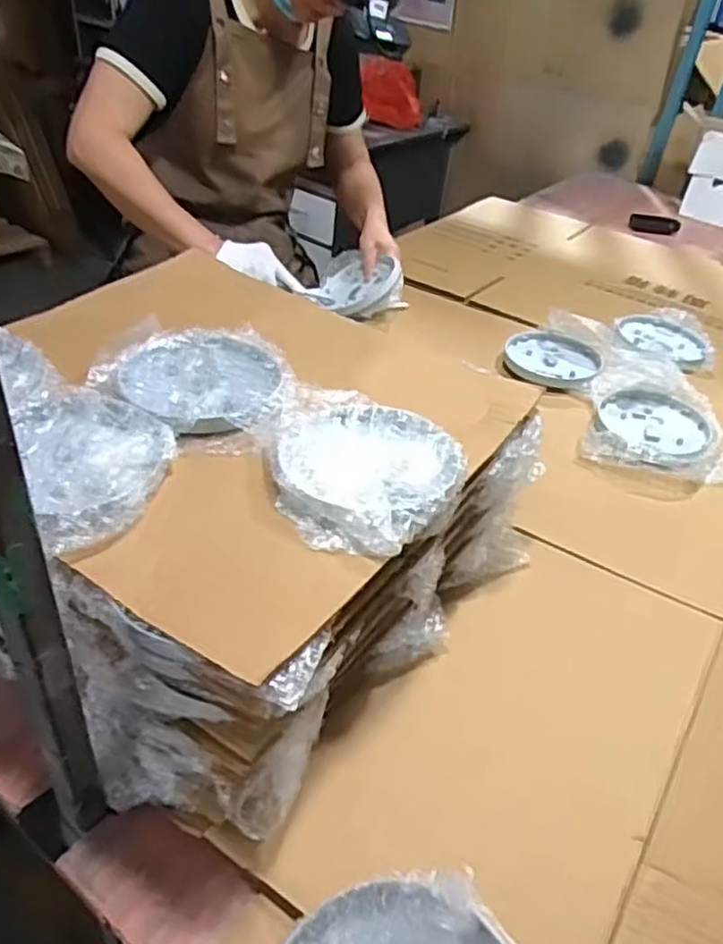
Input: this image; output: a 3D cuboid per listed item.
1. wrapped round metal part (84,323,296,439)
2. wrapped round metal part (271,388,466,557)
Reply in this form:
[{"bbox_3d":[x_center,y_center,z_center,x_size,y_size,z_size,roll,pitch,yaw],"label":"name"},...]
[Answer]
[{"bbox_3d":[-0.143,-0.081,0.611,0.163,0.021,0.142,4,39,-4],"label":"wrapped round metal part"},{"bbox_3d":[0.005,-0.007,0.543,0.140,0.022,0.173,7,39,-1],"label":"wrapped round metal part"}]

